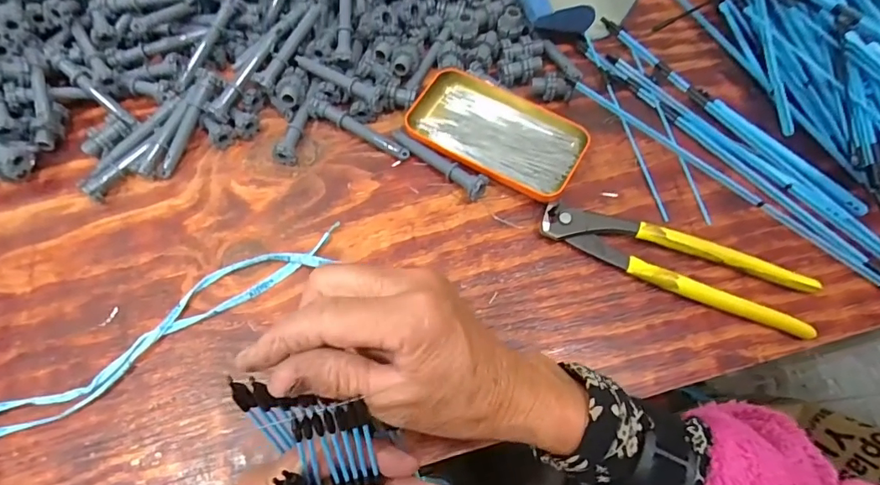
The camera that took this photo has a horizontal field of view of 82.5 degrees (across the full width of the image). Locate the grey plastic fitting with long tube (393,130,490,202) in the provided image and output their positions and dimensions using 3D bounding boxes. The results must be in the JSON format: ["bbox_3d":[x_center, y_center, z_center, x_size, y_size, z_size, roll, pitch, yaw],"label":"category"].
[{"bbox_3d":[-0.002,-0.068,0.411,0.093,0.018,0.019,40,73,16],"label":"grey plastic fitting with long tube"}]

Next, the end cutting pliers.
[{"bbox_3d":[0.175,0.015,0.376,0.200,0.019,0.044,20,69,9],"label":"end cutting pliers"}]

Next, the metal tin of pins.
[{"bbox_3d":[0.046,-0.091,0.420,0.144,0.016,0.075,30,70,13],"label":"metal tin of pins"}]

